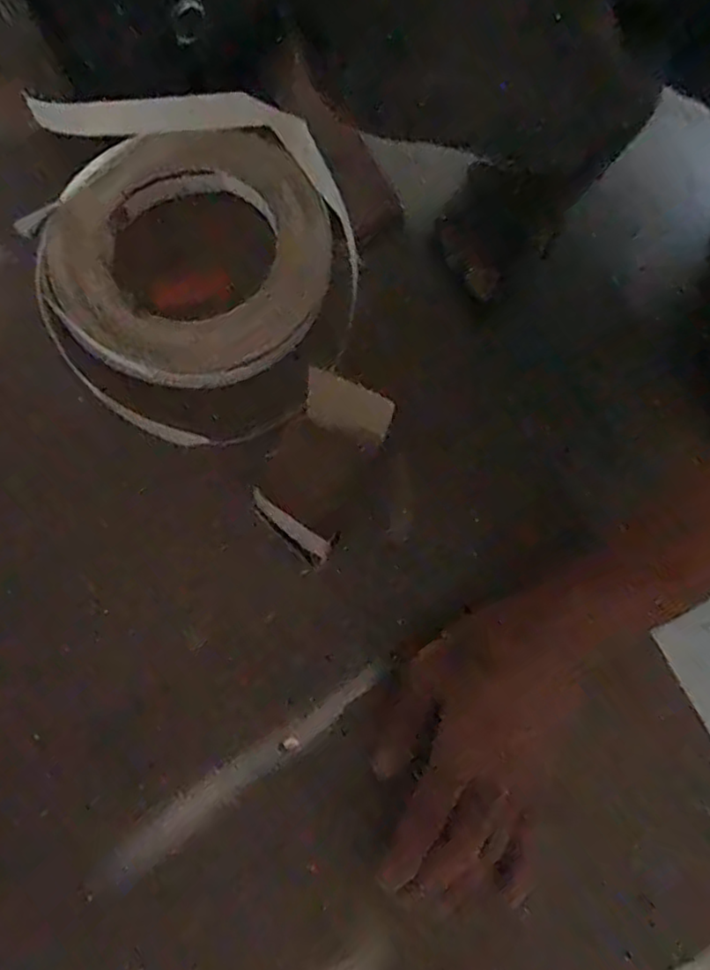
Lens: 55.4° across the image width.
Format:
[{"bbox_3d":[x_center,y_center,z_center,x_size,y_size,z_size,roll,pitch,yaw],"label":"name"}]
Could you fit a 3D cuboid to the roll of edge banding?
[{"bbox_3d":[-0.108,-0.132,0.409,0.206,0.064,0.188,0,77,-1],"label":"roll of edge banding"}]

